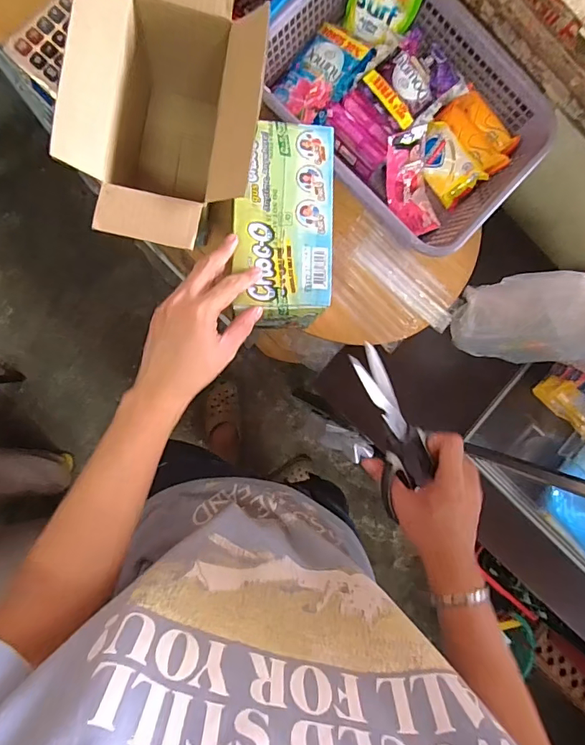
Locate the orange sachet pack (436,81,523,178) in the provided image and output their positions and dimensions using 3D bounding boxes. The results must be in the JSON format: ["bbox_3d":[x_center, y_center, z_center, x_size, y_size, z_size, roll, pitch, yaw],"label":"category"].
[{"bbox_3d":[0.256,-0.327,0.610,0.060,0.022,0.111,-44,92,-8],"label":"orange sachet pack"}]

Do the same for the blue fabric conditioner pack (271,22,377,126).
[{"bbox_3d":[0.039,-0.386,0.583,0.080,0.031,0.119,39,82,-3],"label":"blue fabric conditioner pack"}]

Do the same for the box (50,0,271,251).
[{"bbox_3d":[-0.131,-0.265,0.506,0.172,0.180,0.287,8,85,-7],"label":"box"}]

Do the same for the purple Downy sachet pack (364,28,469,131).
[{"bbox_3d":[0.156,-0.371,0.575,0.101,0.024,0.094,-45,92,-8],"label":"purple Downy sachet pack"}]

